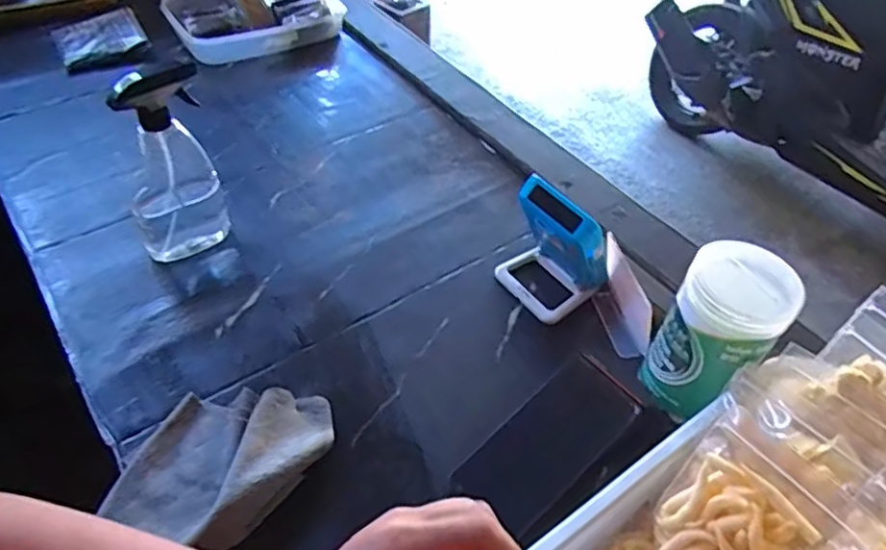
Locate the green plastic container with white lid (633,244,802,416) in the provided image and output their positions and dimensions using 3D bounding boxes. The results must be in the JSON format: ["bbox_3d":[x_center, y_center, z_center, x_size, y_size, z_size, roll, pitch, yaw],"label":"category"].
[{"bbox_3d":[0.246,0.055,0.586,0.095,0.150,0.098,2,49,-2],"label":"green plastic container with white lid"}]

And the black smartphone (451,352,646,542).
[{"bbox_3d":[0.096,0.152,0.578,0.167,0.014,0.077,-44,76,-5],"label":"black smartphone"}]

